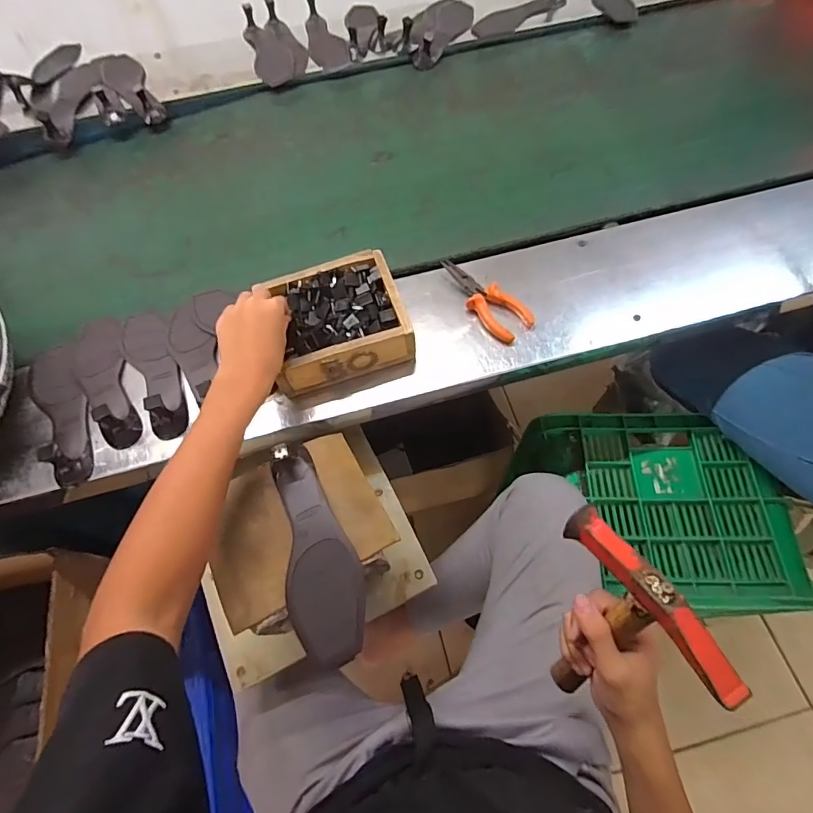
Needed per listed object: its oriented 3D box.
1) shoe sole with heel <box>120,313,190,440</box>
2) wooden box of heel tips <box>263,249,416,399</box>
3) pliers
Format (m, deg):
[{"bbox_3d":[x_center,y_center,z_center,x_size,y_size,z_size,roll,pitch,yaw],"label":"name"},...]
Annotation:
[{"bbox_3d":[-0.339,-0.055,0.604,0.058,0.048,0.206,-26,64,-10],"label":"shoe sole with heel"},{"bbox_3d":[-0.095,-0.113,0.603,0.175,0.061,0.157,-17,63,-5],"label":"wooden box of heel tips"},{"bbox_3d":[0.106,-0.153,0.631,0.054,0.016,0.153,-38,71,-7],"label":"pliers"}]

